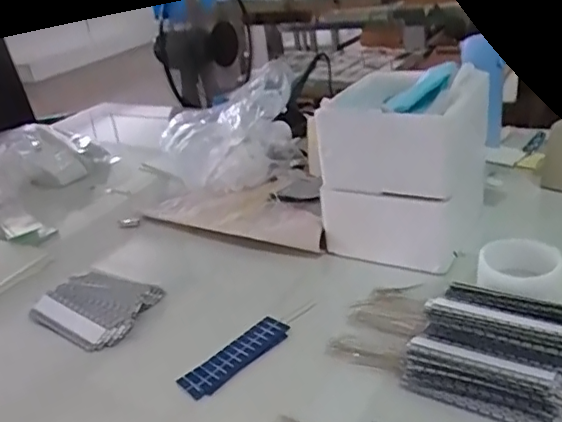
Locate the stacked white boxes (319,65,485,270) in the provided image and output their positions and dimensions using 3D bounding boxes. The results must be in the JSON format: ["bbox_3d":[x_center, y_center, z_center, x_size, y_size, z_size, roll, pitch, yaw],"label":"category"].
[{"bbox_3d":[0.168,-0.065,0.788,0.179,0.208,0.188,9,31,29],"label":"stacked white boxes"}]

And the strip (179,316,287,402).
[{"bbox_3d":[-0.047,0.156,0.618,0.038,0.010,0.133,18,37,41],"label":"strip"}]

